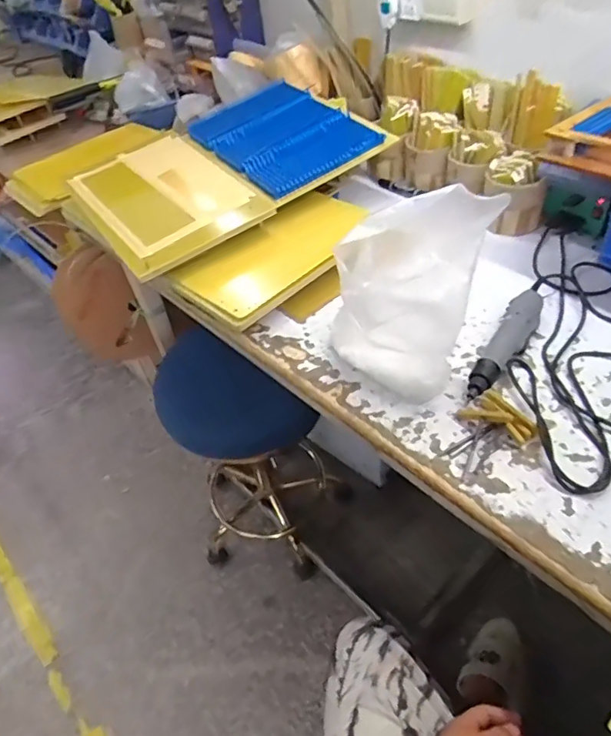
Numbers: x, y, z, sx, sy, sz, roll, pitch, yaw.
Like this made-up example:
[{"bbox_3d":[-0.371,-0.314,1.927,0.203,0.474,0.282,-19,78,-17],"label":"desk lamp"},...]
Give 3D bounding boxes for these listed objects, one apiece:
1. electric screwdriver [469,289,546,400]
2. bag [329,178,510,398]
[{"bbox_3d":[0.260,-0.033,0.683,0.041,0.035,0.193,25,54,28],"label":"electric screwdriver"},{"bbox_3d":[0.114,-0.081,0.605,0.150,0.220,0.108,10,49,16],"label":"bag"}]

